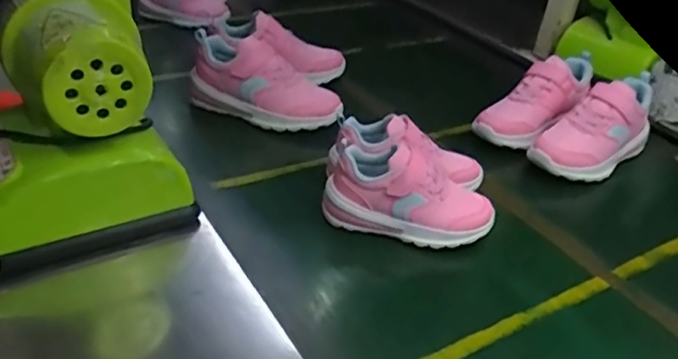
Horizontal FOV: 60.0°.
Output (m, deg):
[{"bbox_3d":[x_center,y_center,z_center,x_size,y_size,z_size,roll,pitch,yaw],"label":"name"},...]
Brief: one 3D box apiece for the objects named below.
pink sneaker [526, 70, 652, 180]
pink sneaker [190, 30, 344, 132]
[{"bbox_3d":[0.383,-0.068,0.859,0.245,0.100,0.081,-29,44,-22],"label":"pink sneaker"},{"bbox_3d":[-0.113,-0.137,0.885,0.236,0.104,0.085,22,35,3],"label":"pink sneaker"}]

